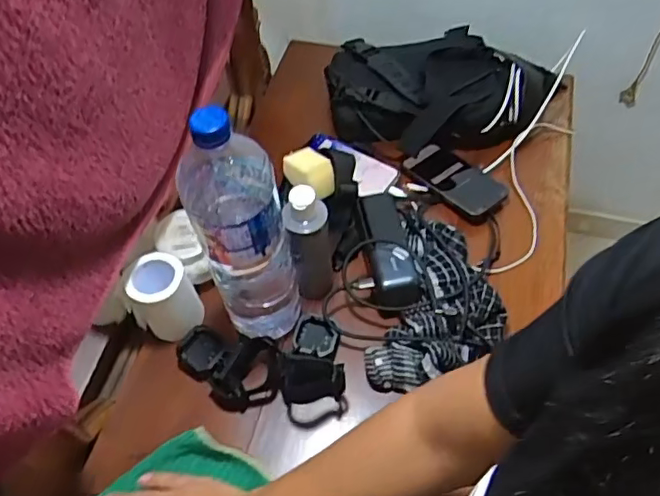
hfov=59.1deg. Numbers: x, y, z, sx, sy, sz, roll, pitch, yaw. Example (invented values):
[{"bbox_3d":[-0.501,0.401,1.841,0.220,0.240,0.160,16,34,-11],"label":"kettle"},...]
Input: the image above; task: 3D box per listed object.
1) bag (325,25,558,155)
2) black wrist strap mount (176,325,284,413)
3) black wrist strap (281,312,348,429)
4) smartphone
[{"bbox_3d":[0.159,-0.235,0.853,0.310,0.084,0.187,-5,55,0],"label":"bag"},{"bbox_3d":[-0.117,0.135,0.663,0.129,0.044,0.084,9,56,9],"label":"black wrist strap mount"},{"bbox_3d":[-0.019,0.130,0.657,0.066,0.055,0.121,-5,55,0],"label":"black wrist strap"},{"bbox_3d":[0.176,-0.099,0.806,0.076,0.011,0.138,-39,62,-22],"label":"smartphone"}]

